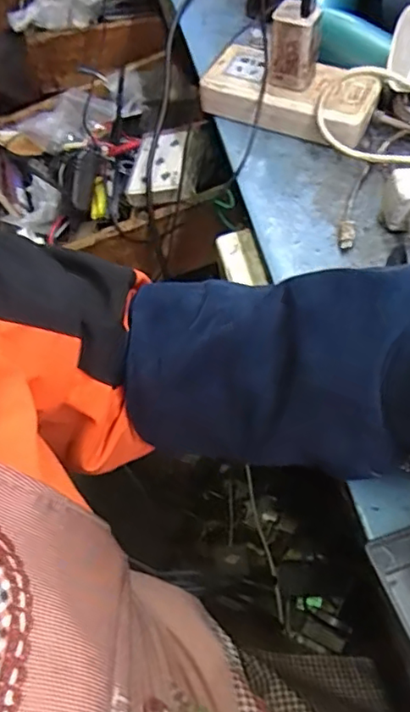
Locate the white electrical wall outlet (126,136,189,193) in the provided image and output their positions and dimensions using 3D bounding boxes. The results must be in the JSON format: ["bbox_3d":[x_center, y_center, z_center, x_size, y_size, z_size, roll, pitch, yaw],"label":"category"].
[{"bbox_3d":[-0.052,-0.205,0.637,0.058,0.020,0.083,4,57,5],"label":"white electrical wall outlet"}]

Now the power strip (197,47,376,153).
[{"bbox_3d":[0.073,-0.228,0.526,0.151,0.037,0.071,26,61,18],"label":"power strip"}]

